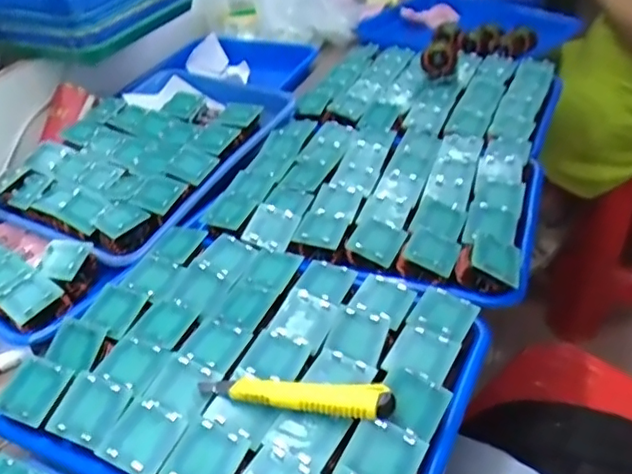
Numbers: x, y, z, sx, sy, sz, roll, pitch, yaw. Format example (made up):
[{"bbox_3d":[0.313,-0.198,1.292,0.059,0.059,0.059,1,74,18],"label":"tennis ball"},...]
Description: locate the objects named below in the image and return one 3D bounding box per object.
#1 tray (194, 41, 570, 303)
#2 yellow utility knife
[{"bbox_3d":[0.116,-0.131,0.745,0.330,0.064,0.543,10,41,19],"label":"tray"},{"bbox_3d":[-0.016,0.105,0.402,0.136,0.022,0.026,6,39,16],"label":"yellow utility knife"}]

